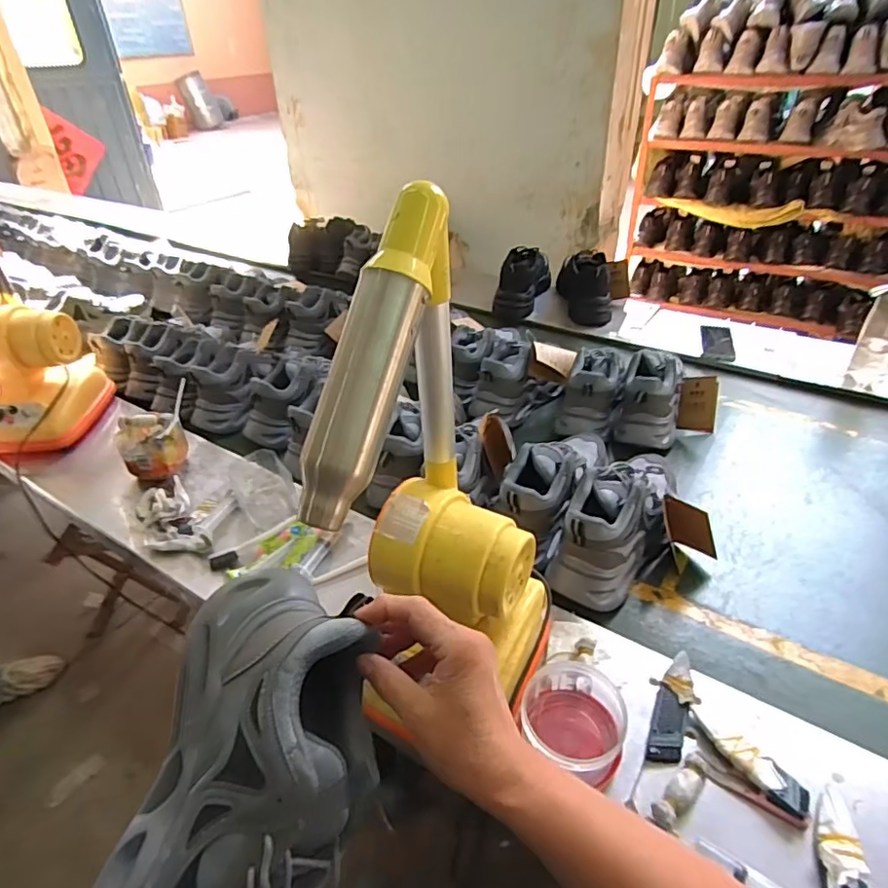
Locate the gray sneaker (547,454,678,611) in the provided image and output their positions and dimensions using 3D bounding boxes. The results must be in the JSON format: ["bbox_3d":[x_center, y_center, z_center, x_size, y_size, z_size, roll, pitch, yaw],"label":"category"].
[{"bbox_3d":[0.250,0.103,0.817,0.105,0.128,0.291,22,42,29],"label":"gray sneaker"}]

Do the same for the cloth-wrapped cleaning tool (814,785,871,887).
[{"bbox_3d":[0.345,0.358,0.497,0.038,0.015,0.113,11,38,17],"label":"cloth-wrapped cleaning tool"}]

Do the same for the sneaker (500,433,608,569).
[{"bbox_3d":[0.174,0.052,0.887,0.106,0.108,0.277,17,40,25],"label":"sneaker"}]

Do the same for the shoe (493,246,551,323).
[{"bbox_3d":[0.208,-0.427,1.518,0.105,0.133,0.230,11,38,18],"label":"shoe"}]

